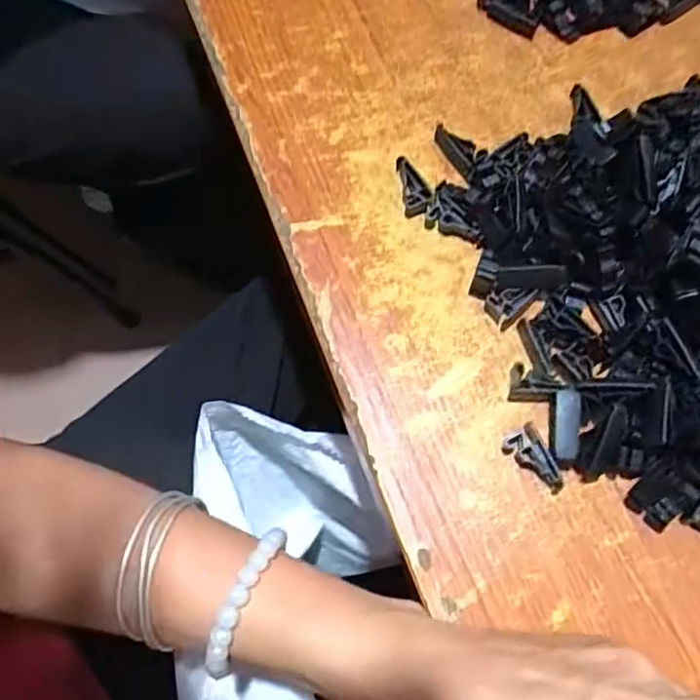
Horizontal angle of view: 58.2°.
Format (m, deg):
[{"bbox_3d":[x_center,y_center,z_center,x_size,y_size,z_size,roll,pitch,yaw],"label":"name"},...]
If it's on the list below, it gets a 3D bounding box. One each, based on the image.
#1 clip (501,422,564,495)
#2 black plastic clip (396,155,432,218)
[{"bbox_3d":[0.080,0.049,0.273,0.015,0.010,0.030,-28,73,-9],"label":"clip"},{"bbox_3d":[0.033,-0.083,0.319,0.014,0.007,0.031,-8,71,-3],"label":"black plastic clip"}]

